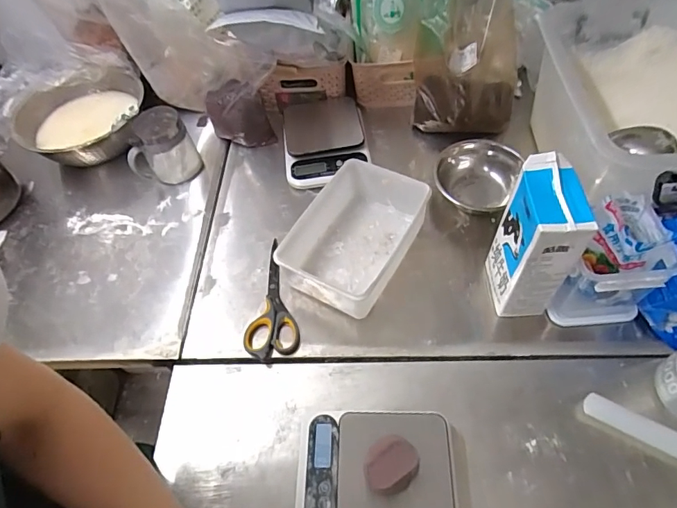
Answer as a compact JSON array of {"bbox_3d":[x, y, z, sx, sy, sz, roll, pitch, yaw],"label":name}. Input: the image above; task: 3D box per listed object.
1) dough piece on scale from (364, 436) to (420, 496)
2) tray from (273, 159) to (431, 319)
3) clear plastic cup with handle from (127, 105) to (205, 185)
[{"bbox_3d":[0.055,0.227,0.474,0.057,0.042,0.047,-30,58,-15],"label":"dough piece on scale"},{"bbox_3d":[0.025,-0.026,0.661,0.152,0.087,0.208,24,61,19],"label":"tray"},{"bbox_3d":[-0.310,-0.180,0.777,0.110,0.113,0.085,-31,59,-16],"label":"clear plastic cup with handle"}]

